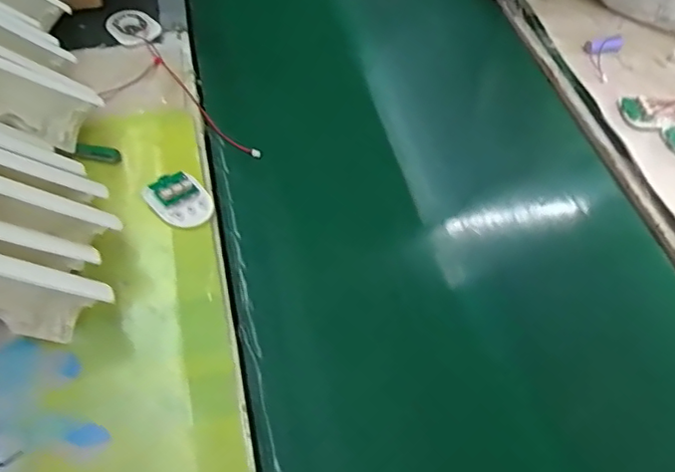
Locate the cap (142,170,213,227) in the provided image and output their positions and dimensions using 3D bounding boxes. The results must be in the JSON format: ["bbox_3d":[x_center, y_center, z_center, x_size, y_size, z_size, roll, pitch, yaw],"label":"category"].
[{"bbox_3d":[-0.137,-0.031,0.506,0.057,0.010,0.046,36,63,2],"label":"cap"}]

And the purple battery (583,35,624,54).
[{"bbox_3d":[0.326,-0.235,0.707,0.050,0.019,0.018,-15,58,-14],"label":"purple battery"}]

